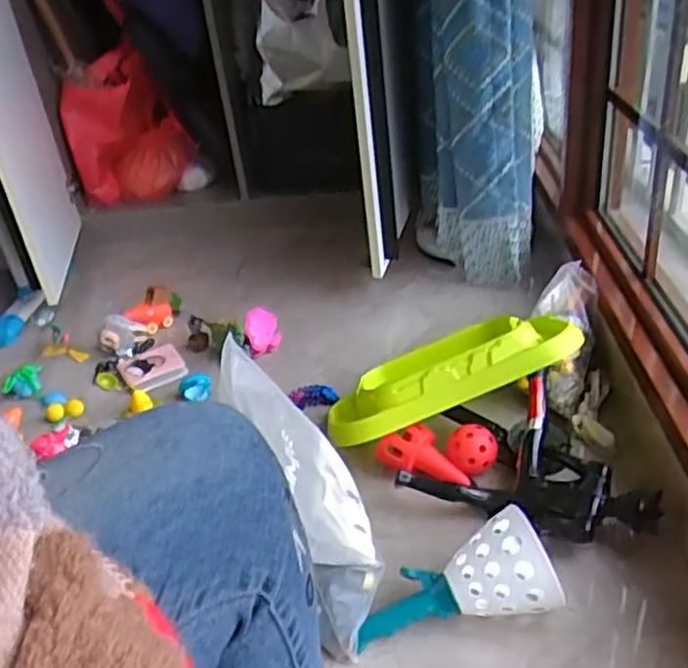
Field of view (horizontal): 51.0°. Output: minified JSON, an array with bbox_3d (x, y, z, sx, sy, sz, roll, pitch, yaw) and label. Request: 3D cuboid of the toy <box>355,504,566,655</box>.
[{"bbox_3d":[0.133,0.298,0.840,0.223,0.088,0.092,-27,29,11],"label":"toy"}]

